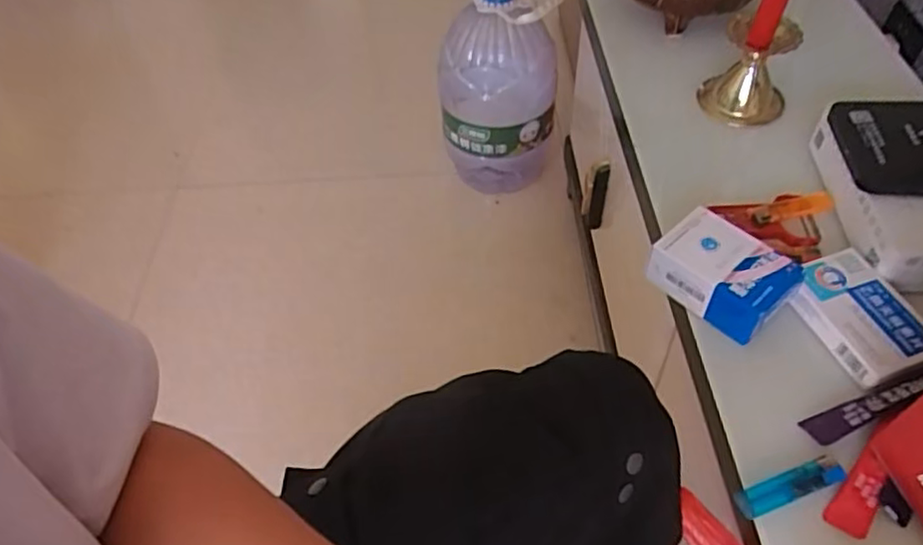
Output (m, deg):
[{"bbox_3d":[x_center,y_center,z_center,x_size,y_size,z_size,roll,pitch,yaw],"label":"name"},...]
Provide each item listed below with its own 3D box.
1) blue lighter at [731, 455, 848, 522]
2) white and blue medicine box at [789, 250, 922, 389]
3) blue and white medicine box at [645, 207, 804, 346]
[{"bbox_3d":[0.230,0.151,0.460,0.077,0.011,0.020,-17,52,-10],"label":"blue lighter"},{"bbox_3d":[0.321,0.033,0.529,0.077,0.017,0.113,-16,52,-9],"label":"white and blue medicine box"},{"bbox_3d":[0.220,-0.001,0.553,0.070,0.048,0.103,-39,59,-24],"label":"blue and white medicine box"}]

